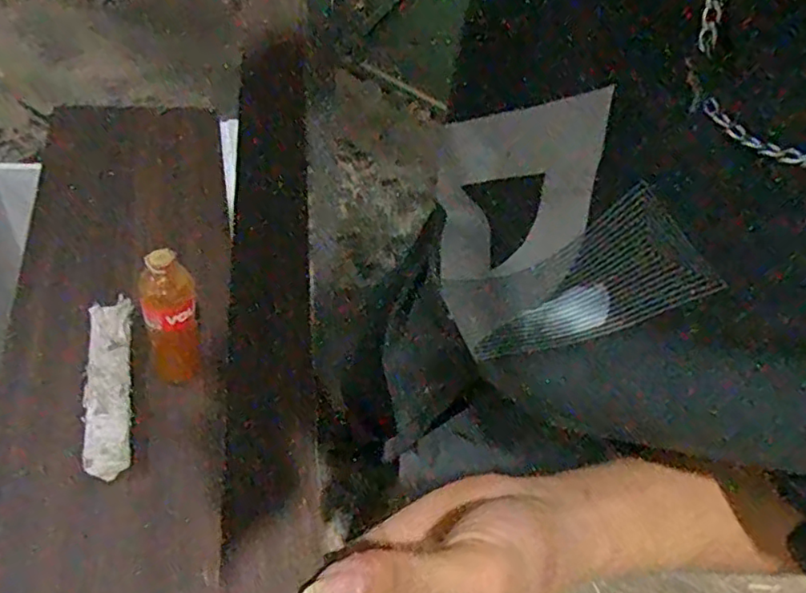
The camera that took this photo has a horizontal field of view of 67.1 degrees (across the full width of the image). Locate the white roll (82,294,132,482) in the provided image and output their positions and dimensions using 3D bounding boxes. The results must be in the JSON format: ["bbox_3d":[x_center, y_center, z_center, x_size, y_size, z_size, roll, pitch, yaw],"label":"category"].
[{"bbox_3d":[-0.399,0.113,0.826,0.057,0.031,0.268,-7,50,-17],"label":"white roll"}]

